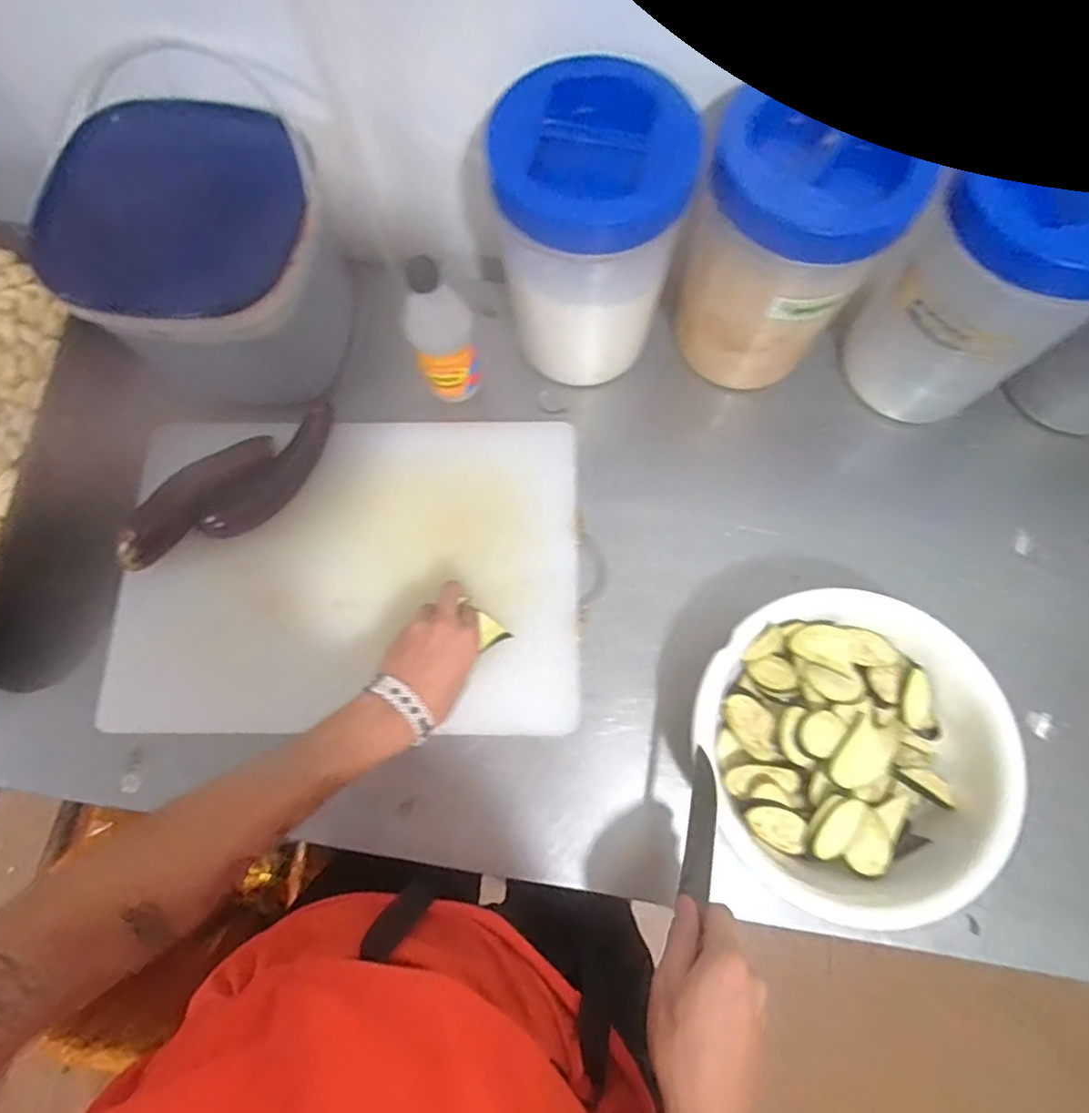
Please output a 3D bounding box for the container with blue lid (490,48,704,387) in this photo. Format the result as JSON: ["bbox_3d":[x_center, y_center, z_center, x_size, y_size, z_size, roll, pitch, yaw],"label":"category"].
[{"bbox_3d":[0.041,-0.292,0.561,0.151,0.236,0.156,0,74,0],"label":"container with blue lid"}]

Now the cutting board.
[{"bbox_3d":[-0.179,0.013,0.590,0.417,0.025,0.297,0,77,0],"label":"cutting board"}]

